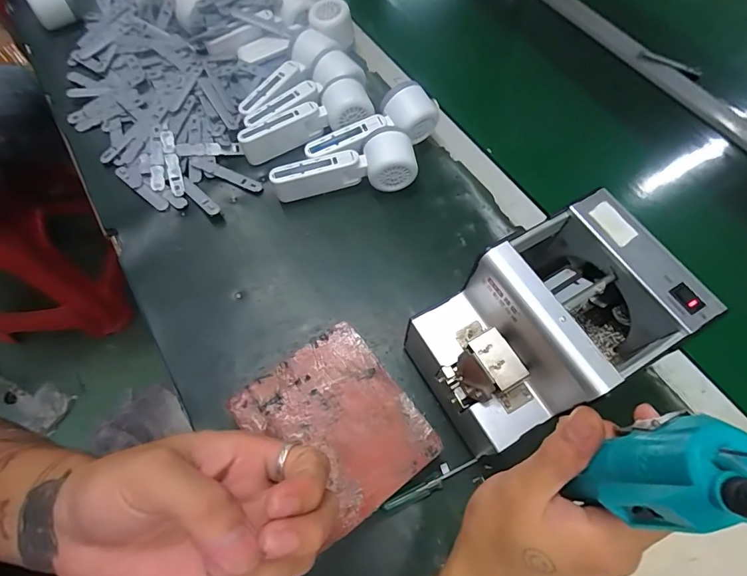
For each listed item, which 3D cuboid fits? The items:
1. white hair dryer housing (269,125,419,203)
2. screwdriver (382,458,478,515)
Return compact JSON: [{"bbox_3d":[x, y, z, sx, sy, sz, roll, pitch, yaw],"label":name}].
[{"bbox_3d":[-0.035,-0.142,0.483,0.162,0.062,0.053,-8,64,-6],"label":"white hair dryer housing"},{"bbox_3d":[0.050,0.172,0.362,0.088,0.012,0.014,-24,67,-13],"label":"screwdriver"}]

